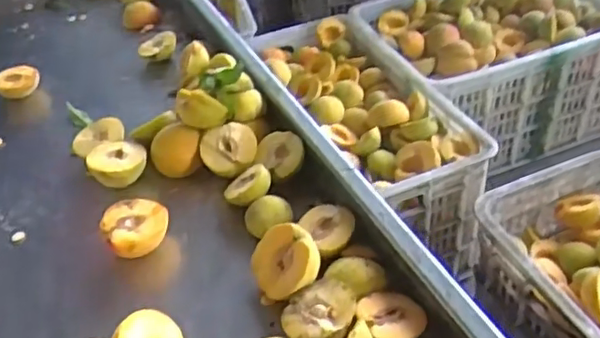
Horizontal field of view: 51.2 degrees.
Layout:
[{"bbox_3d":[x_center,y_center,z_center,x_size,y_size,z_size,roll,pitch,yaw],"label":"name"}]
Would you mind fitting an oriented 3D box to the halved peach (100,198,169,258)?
[{"bbox_3d":[-0.168,0.063,0.651,0.065,0.037,0.062,-3,41,2],"label":"halved peach"}]

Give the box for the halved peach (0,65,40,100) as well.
[{"bbox_3d":[-0.407,-0.123,0.905,0.061,0.034,0.059,-25,44,-20],"label":"halved peach"}]

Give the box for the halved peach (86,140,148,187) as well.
[{"bbox_3d":[-0.211,-0.004,0.733,0.062,0.046,0.067,-12,41,-6],"label":"halved peach"}]

